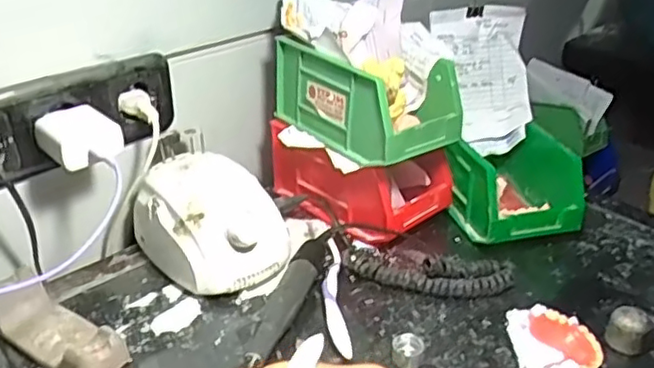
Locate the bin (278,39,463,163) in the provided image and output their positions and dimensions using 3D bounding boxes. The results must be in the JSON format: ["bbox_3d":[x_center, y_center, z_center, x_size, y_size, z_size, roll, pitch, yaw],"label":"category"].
[{"bbox_3d":[0.035,-0.089,0.640,0.097,0.082,0.177,-22,37,-36],"label":"bin"}]

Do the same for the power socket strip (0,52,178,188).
[{"bbox_3d":[-0.225,-0.054,0.564,0.216,0.078,0.036,-24,38,-37],"label":"power socket strip"}]

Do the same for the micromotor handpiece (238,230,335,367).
[{"bbox_3d":[-0.031,0.098,0.546,0.026,0.029,0.198,9,30,14],"label":"micromotor handpiece"}]

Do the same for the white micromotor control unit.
[{"bbox_3d":[-0.106,0.036,0.606,0.099,0.082,0.138,-23,37,-36],"label":"white micromotor control unit"}]

